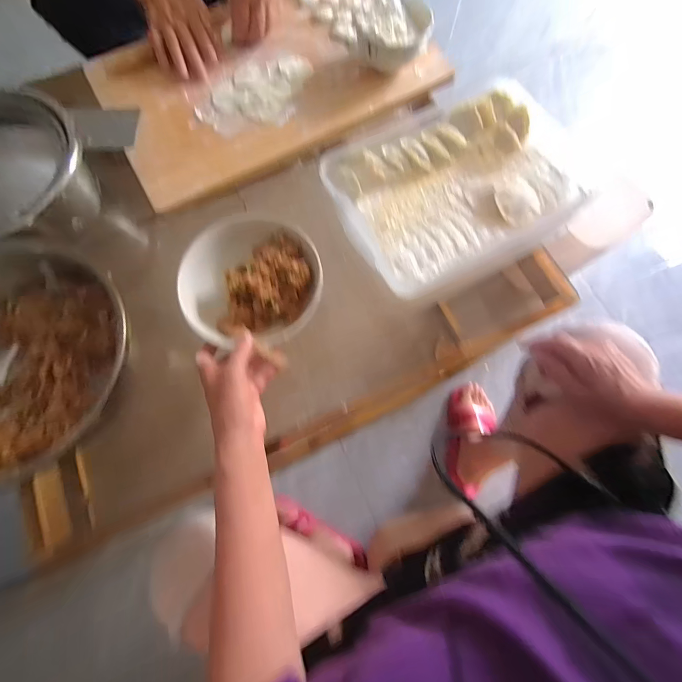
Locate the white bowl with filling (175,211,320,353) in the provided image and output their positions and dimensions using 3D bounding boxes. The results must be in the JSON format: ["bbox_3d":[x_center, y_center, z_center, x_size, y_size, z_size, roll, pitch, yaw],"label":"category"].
[{"bbox_3d":[-0.114,-0.078,0.445,0.173,0.054,0.175,0,74,2],"label":"white bowl with filling"}]

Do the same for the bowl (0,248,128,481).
[{"bbox_3d":[-0.373,0.015,0.409,0.261,0.105,0.215,-30,75,-7],"label":"bowl"}]

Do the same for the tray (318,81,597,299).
[{"bbox_3d":[0.152,-0.202,0.438,0.315,0.035,0.230,-28,75,-6],"label":"tray"}]

